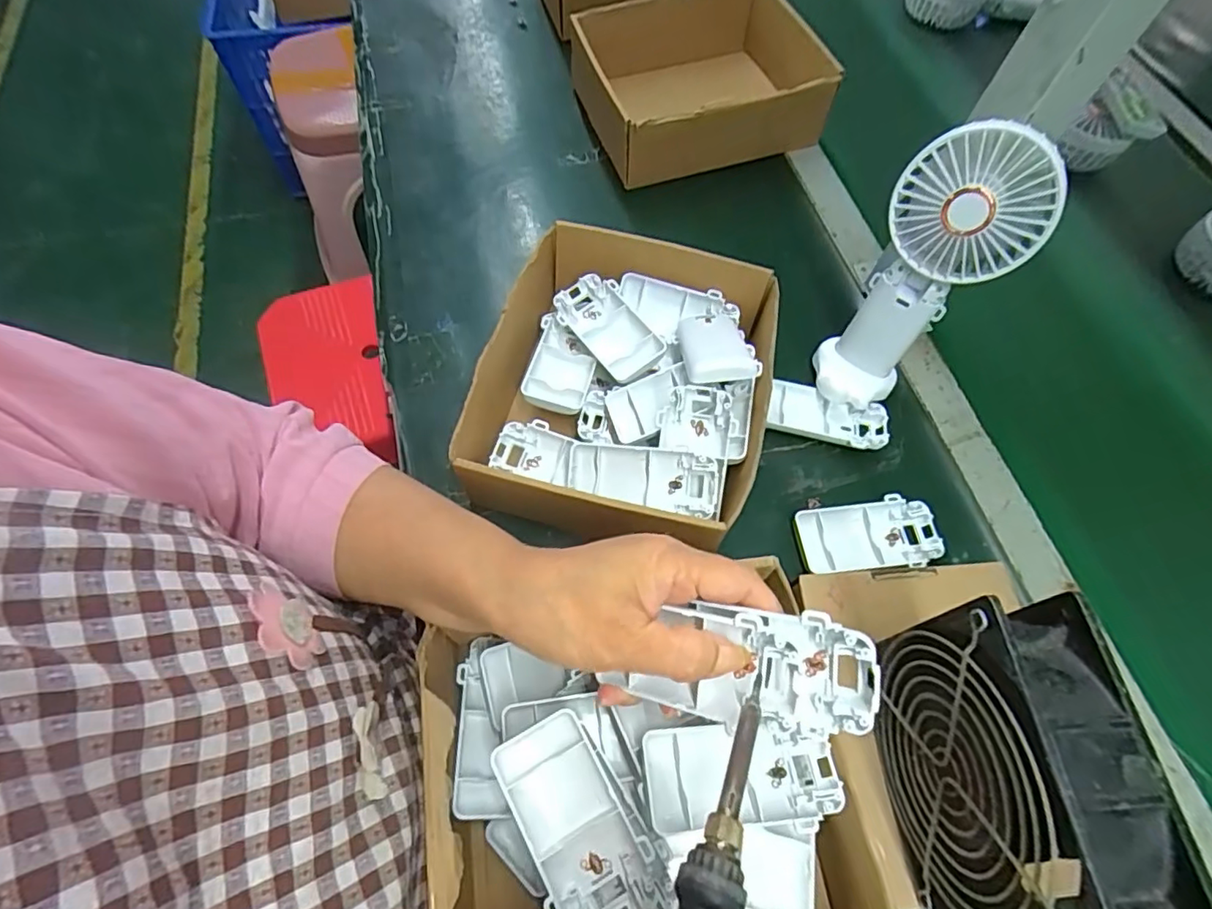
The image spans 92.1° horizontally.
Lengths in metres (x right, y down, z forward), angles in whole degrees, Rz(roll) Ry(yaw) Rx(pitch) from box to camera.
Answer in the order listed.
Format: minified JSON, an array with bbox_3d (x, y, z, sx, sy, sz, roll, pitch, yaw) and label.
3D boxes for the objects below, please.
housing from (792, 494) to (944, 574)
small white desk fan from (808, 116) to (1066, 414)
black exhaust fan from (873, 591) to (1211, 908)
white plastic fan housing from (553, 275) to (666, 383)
[{"bbox_3d":[0.179,0.057,0.403,0.093,0.014,0.046,-8,65,-6],"label":"housing"},{"bbox_3d":[0.201,-0.106,0.386,0.086,0.182,0.084,32,68,13],"label":"small white desk fan"},{"bbox_3d":[0.164,0.131,0.247,0.049,0.112,0.120,0,64,-1],"label":"black exhaust fan"},{"bbox_3d":[0.003,-0.095,0.439,0.047,0.019,0.094,-35,70,-17],"label":"white plastic fan housing"}]

